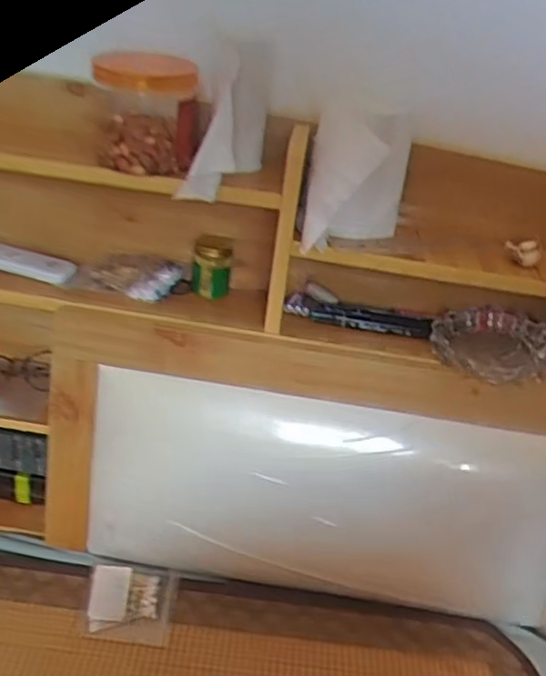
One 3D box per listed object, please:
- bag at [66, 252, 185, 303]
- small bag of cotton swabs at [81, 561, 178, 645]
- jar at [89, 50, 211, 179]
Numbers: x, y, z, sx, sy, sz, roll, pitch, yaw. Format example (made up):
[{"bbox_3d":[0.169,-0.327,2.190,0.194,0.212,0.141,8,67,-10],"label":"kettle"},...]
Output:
[{"bbox_3d":[-0.164,-0.068,0.751,0.119,0.033,0.066,14,30,11],"label":"bag"},{"bbox_3d":[-0.160,0.290,0.749,0.097,0.030,0.083,8,30,1],"label":"small bag of cotton swabs"},{"bbox_3d":[-0.116,-0.216,0.648,0.106,0.094,0.096,3,30,-9],"label":"jar"}]

